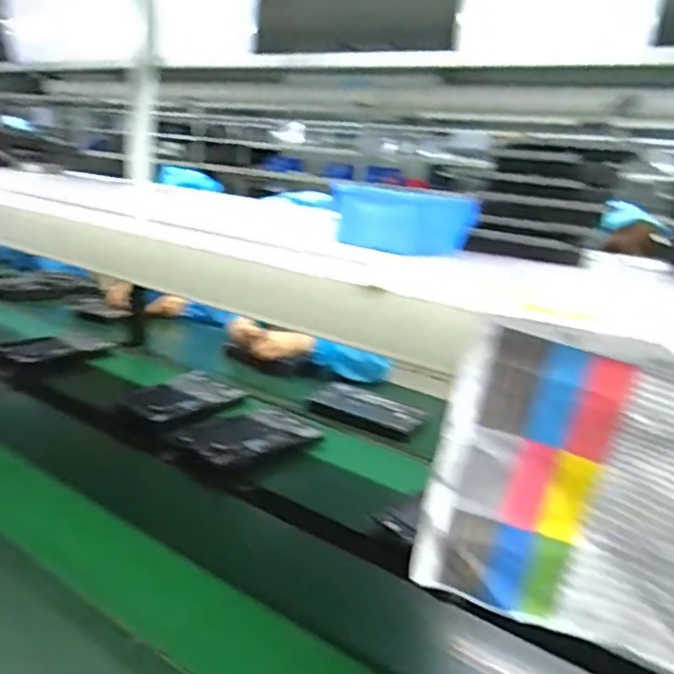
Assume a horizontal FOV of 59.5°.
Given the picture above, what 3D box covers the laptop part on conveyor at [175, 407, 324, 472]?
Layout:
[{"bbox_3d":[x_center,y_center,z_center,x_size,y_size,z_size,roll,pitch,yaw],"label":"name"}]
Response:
[{"bbox_3d":[-0.191,0.210,1.308,0.213,0.022,0.322,16,19,33],"label":"laptop part on conveyor"}]

